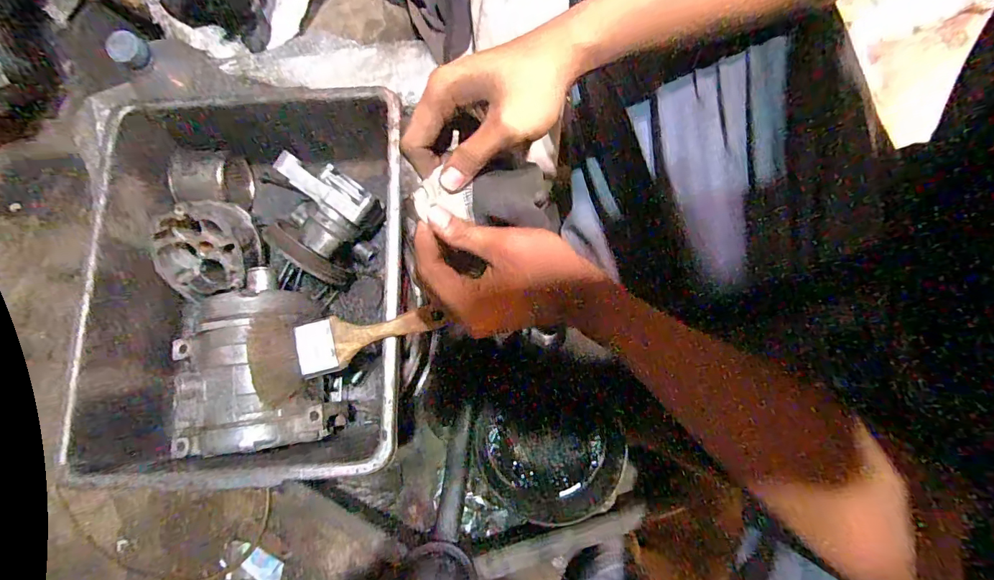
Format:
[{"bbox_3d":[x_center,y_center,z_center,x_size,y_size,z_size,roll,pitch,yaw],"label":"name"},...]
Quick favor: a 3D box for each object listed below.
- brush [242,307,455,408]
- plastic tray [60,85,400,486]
[{"bbox_3d":[-0.134,0.044,0.405,0.174,0.023,0.079,-14,77,3],"label":"brush"},{"bbox_3d":[-0.243,-0.017,0.489,0.295,0.136,0.394,-3,77,0],"label":"plastic tray"}]

